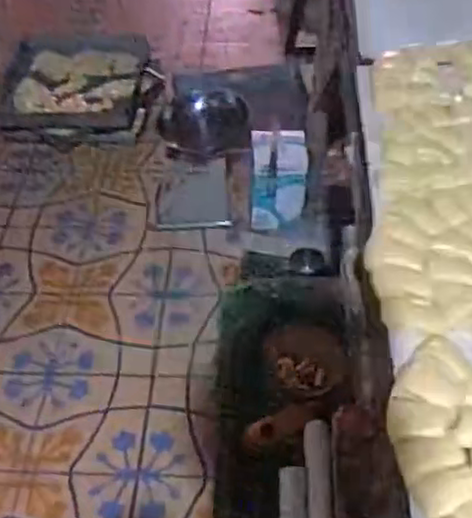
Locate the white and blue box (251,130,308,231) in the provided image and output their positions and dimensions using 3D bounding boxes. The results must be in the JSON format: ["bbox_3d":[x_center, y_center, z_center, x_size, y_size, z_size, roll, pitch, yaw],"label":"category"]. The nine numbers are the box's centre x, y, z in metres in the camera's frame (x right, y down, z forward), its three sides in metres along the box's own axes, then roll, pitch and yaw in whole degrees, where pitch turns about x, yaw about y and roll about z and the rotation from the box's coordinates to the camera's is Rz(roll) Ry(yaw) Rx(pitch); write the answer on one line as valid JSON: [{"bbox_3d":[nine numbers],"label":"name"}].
[{"bbox_3d":[0.099,-0.178,1.611,0.125,0.233,0.042,0,17,1],"label":"white and blue box"}]

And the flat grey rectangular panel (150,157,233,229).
[{"bbox_3d":[-0.120,-0.174,1.911,0.202,0.025,0.182,-2,96,4],"label":"flat grey rectangular panel"}]

